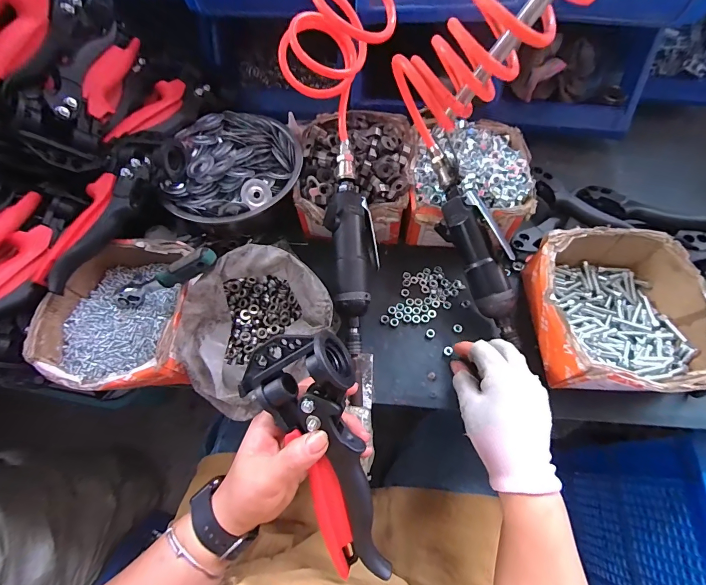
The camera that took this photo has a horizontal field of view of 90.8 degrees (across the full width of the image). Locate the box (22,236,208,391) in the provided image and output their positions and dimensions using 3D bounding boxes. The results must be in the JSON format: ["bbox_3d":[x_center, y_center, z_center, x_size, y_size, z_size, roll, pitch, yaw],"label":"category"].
[{"bbox_3d":[-0.240,0.020,0.376,0.156,0.065,0.171,7,65,4],"label":"box"}]

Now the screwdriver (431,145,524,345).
[{"bbox_3d":[0.137,-0.054,0.387,0.045,0.042,0.222,-19,86,-8],"label":"screwdriver"}]

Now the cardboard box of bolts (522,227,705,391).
[{"bbox_3d":[0.271,0.023,0.371,0.150,0.077,0.163,4,65,3],"label":"cardboard box of bolts"}]

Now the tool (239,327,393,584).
[{"bbox_3d":[-0.023,0.133,0.271,0.084,0.045,0.200,-17,96,-7],"label":"tool"}]

